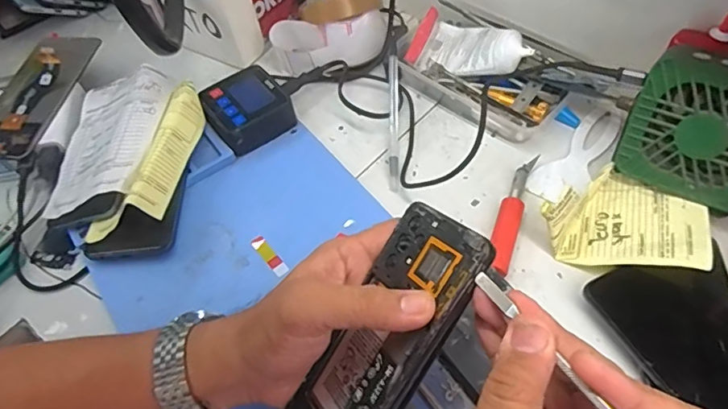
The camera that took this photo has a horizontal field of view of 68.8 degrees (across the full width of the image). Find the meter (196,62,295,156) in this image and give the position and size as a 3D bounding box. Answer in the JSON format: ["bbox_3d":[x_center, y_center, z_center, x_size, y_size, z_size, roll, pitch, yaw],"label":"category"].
[{"bbox_3d":[-0.112,-0.090,0.502,0.073,0.033,0.073,-33,58,-15],"label":"meter"}]

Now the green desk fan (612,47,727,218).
[{"bbox_3d":[0.247,-0.053,0.387,0.099,0.106,0.045,25,39,28],"label":"green desk fan"}]

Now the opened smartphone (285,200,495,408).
[{"bbox_3d":[0.008,0.076,0.287,0.155,0.011,0.072,-59,31,0],"label":"opened smartphone"}]

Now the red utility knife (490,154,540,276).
[{"bbox_3d":[0.120,0.005,0.429,0.019,0.015,0.113,14,58,16],"label":"red utility knife"}]

